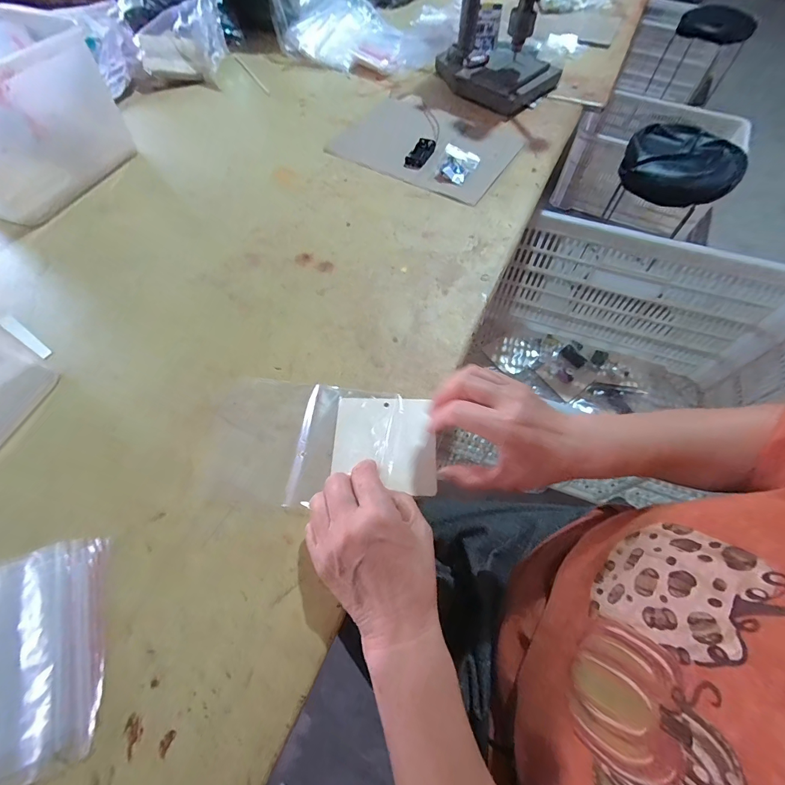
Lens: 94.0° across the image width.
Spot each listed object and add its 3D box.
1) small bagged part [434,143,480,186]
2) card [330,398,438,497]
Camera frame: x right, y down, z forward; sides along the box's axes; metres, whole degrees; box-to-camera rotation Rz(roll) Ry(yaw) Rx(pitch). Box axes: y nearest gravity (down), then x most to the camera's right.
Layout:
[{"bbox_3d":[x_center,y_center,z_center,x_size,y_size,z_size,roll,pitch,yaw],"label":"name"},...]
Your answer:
[{"bbox_3d":[0.103,-0.357,0.574,0.055,0.014,0.085,15,62,10],"label":"small bagged part"},{"bbox_3d":[-0.007,0.050,0.362,0.100,0.004,0.095,0,65,6],"label":"card"}]

